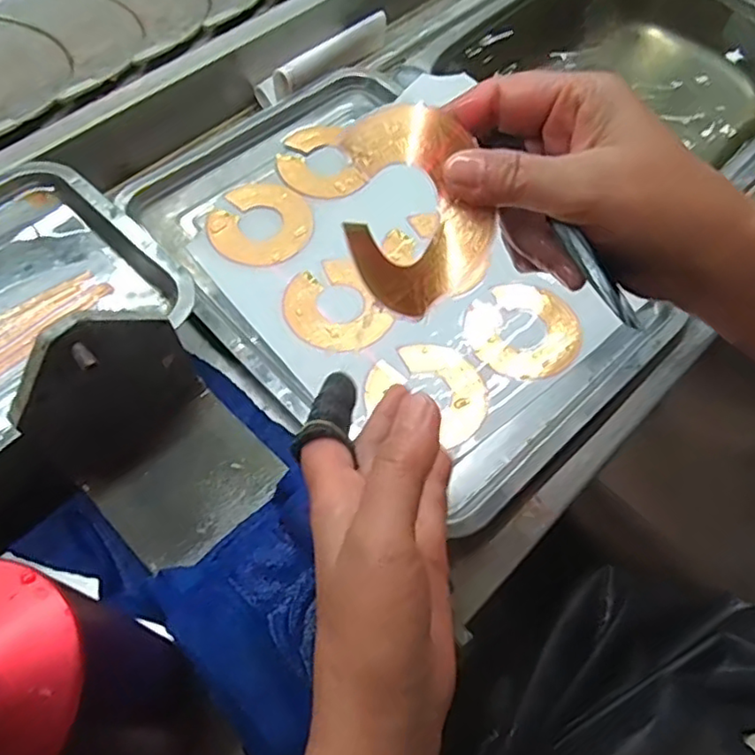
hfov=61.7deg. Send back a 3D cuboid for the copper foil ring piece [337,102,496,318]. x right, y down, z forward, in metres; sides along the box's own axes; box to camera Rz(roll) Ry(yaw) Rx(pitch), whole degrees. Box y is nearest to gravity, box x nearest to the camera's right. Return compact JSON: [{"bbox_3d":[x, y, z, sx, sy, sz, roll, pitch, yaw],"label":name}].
[{"bbox_3d":[0.012,-0.074,0.285,0.014,0.072,0.087,-17,89,-46],"label":"copper foil ring piece"}]

